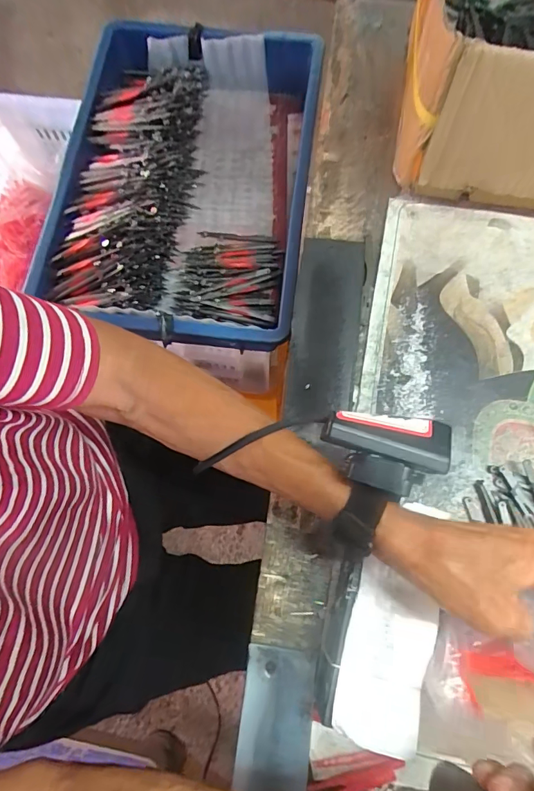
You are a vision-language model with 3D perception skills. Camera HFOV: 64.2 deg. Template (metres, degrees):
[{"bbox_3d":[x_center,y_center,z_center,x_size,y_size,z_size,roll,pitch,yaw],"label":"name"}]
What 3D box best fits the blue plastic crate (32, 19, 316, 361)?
[{"bbox_3d":[-0.092,-0.259,0.514,0.281,0.100,0.400,8,72,4],"label":"blue plastic crate"}]

